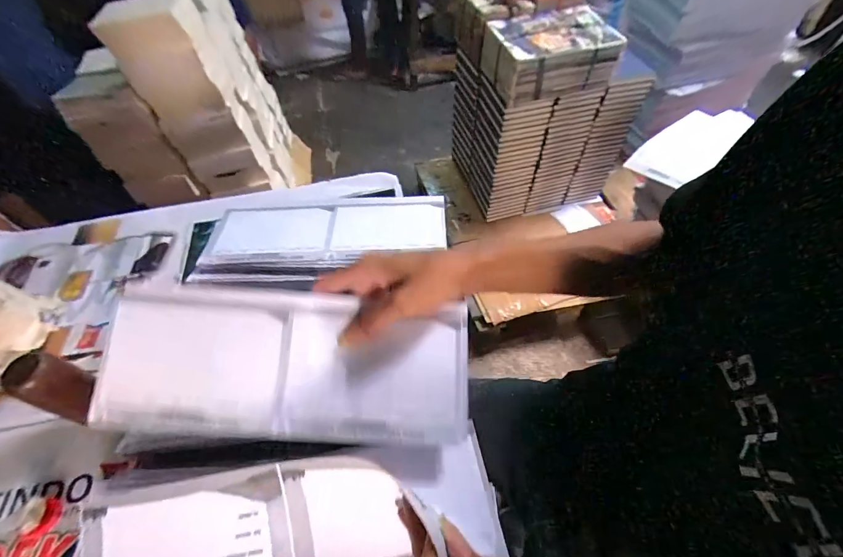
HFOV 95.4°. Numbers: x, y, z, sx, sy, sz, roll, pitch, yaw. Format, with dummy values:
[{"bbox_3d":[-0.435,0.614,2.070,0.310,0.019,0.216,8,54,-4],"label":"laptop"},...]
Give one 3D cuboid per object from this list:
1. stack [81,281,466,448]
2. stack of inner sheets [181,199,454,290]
[{"bbox_3d":[-0.116,0.071,0.329,0.306,0.012,0.119,3,75,2],"label":"stack"},{"bbox_3d":[-0.128,-0.051,0.509,0.315,0.028,0.134,-3,53,5],"label":"stack of inner sheets"}]

